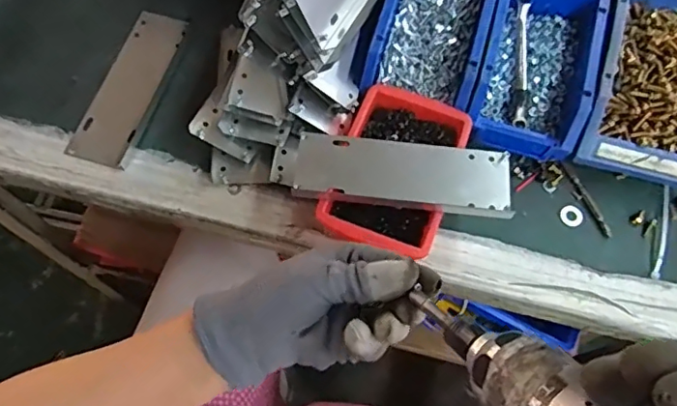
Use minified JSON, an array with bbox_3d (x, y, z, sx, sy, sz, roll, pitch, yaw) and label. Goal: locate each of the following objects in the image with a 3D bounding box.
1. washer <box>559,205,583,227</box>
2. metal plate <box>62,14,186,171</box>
[{"bbox_3d":[0.219,0.012,0.520,0.019,0.004,0.022,-39,71,-2],"label":"washer"},{"bbox_3d":[-0.209,-0.119,0.559,0.061,0.014,0.176,15,71,6],"label":"metal plate"}]

